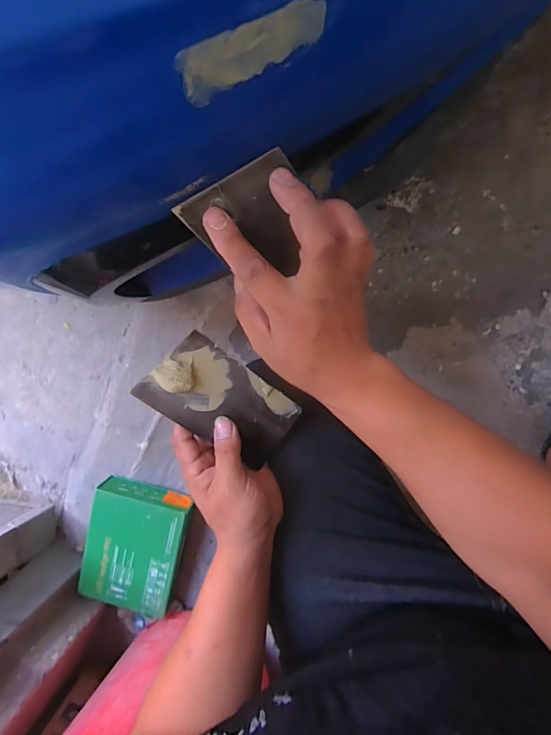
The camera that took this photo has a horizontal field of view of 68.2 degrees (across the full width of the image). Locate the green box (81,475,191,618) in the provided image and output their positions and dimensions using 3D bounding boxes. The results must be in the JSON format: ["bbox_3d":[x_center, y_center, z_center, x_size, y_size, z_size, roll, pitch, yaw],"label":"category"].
[{"bbox_3d":[-0.254,0.329,0.740,0.173,0.049,0.230,14,99,8],"label":"green box"}]

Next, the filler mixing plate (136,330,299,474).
[{"bbox_3d":[-0.043,0.032,0.356,0.135,0.010,0.072,37,85,-22],"label":"filler mixing plate"}]

